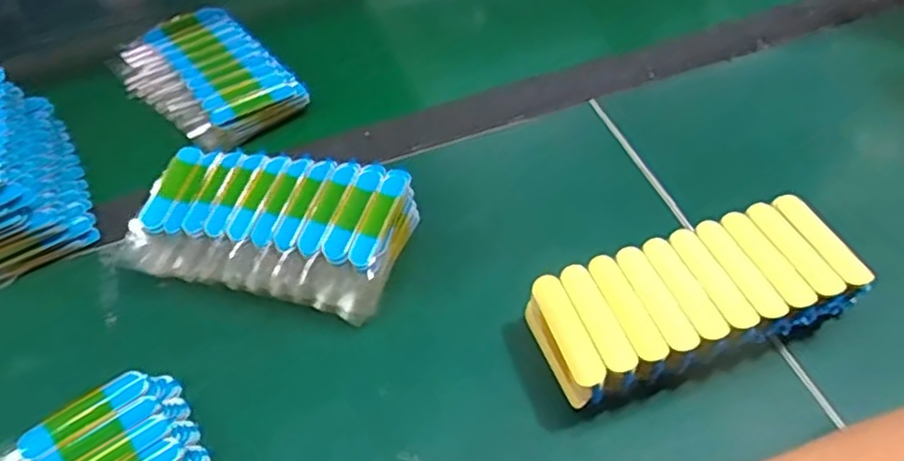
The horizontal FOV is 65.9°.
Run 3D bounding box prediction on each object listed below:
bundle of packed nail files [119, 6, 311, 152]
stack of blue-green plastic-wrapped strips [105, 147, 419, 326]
[{"bbox_3d":[-0.186,-0.122,0.528,0.096,0.018,0.163,-34,58,-21],"label":"bundle of packed nail files"},{"bbox_3d":[-0.108,-0.001,0.410,0.160,0.041,0.088,8,52,12],"label":"stack of blue-green plastic-wrapped strips"}]

